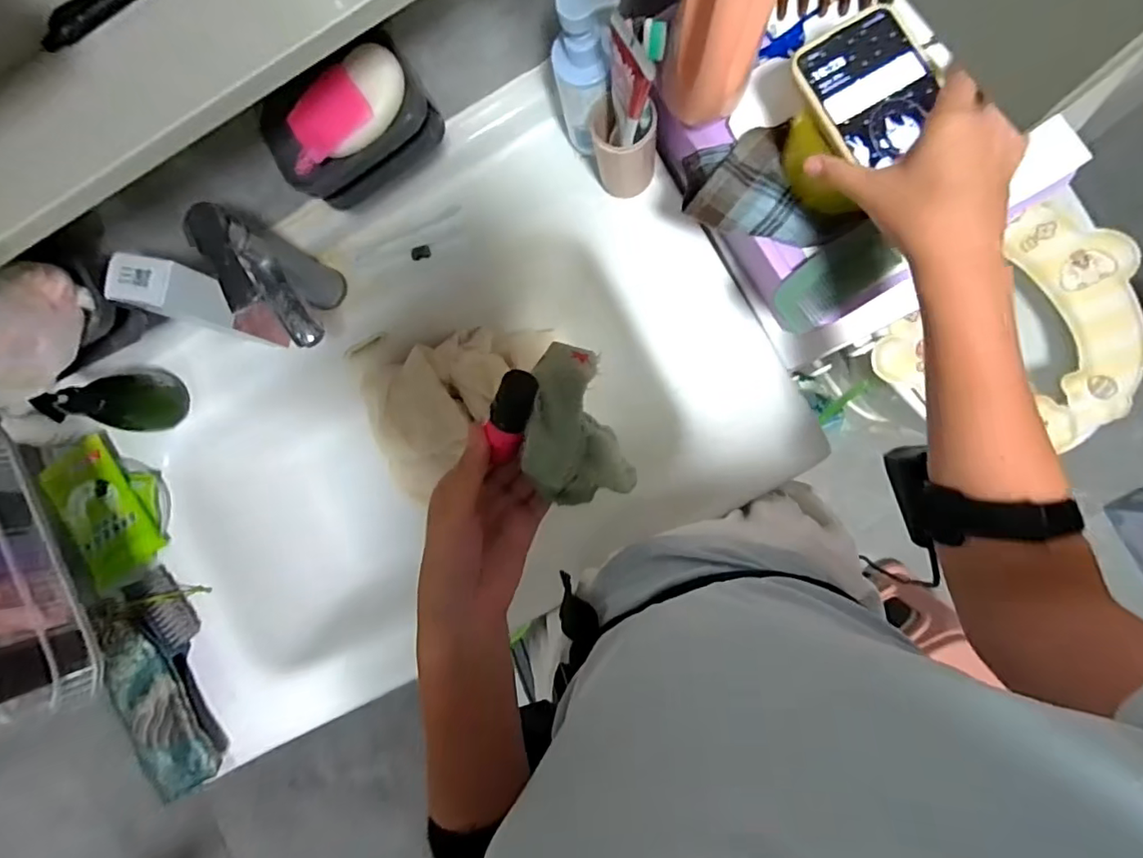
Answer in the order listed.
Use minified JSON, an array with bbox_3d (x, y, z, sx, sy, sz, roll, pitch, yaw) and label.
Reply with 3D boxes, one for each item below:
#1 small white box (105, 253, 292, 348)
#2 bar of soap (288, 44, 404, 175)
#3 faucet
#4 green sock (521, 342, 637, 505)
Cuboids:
[{"bbox_3d":[-0.355,-0.121,0.532,0.066,0.149,0.048,14,90,8],"label":"small white box"},{"bbox_3d":[-0.174,-0.241,0.415,0.108,0.025,0.048,-37,84,5],"label":"bar of soap"},{"bbox_3d":[-0.269,-0.135,0.525,0.042,0.182,0.131,-38,84,5],"label":"faucet"},{"bbox_3d":[0.000,-0.002,0.341,0.051,0.083,0.097,-18,86,6],"label":"green sock"}]

